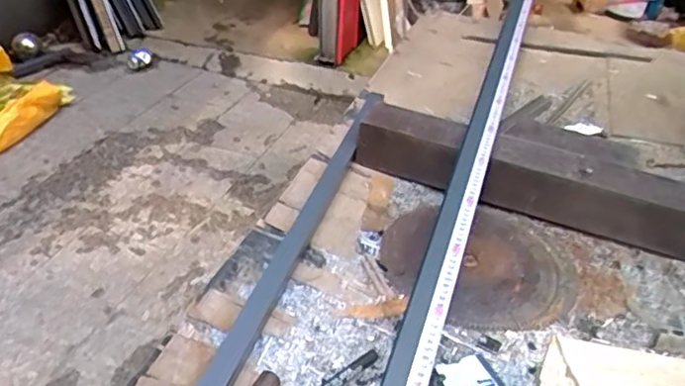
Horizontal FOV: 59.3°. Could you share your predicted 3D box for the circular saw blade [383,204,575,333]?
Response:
[{"bbox_3d":[0.190,0.093,0.831,0.267,0.011,0.234,6,35,0],"label":"circular saw blade"}]

